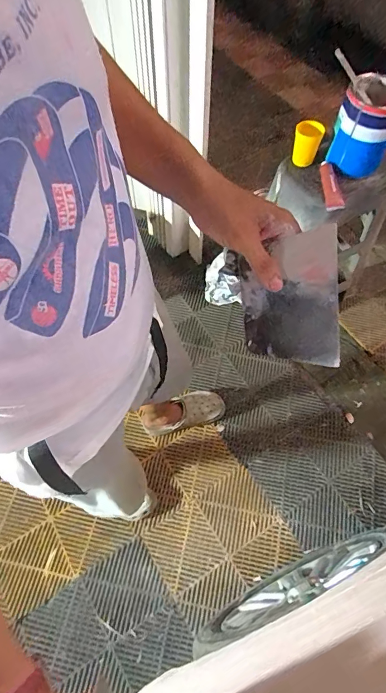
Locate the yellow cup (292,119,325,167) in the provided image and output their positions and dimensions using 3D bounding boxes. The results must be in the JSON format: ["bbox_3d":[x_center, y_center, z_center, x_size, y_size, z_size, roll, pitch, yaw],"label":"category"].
[{"bbox_3d":[0.333,-0.597,1.175,0.082,0.108,0.066,14,62,7],"label":"yellow cup"}]

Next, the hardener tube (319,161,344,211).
[{"bbox_3d":[0.396,-0.468,1.155,0.033,0.048,0.177,-6,71,-3],"label":"hardener tube"}]

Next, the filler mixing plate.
[{"bbox_3d":[0.101,-0.048,0.428,0.100,0.138,0.008,-1,15,22],"label":"filler mixing plate"}]

